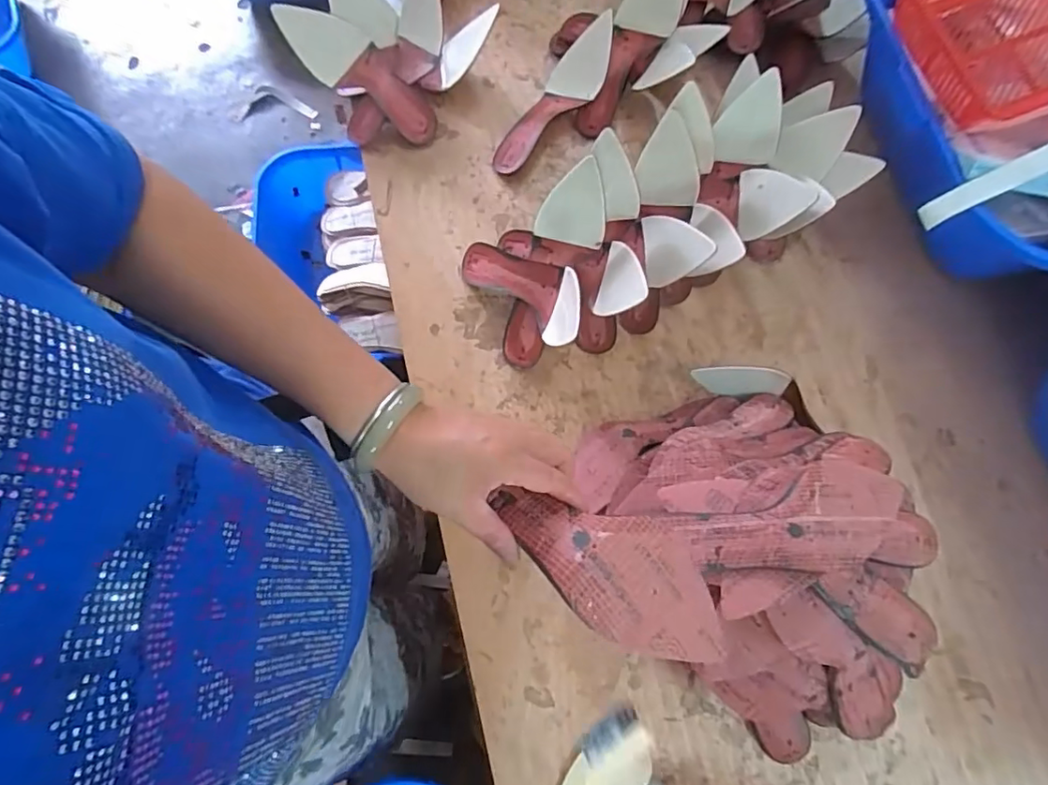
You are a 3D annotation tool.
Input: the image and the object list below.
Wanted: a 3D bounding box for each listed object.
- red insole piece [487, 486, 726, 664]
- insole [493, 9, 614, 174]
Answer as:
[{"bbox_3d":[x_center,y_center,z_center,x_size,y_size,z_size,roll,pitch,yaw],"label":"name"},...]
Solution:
[{"bbox_3d":[0.062,0.119,0.380,0.174,0.041,0.081,32,72,2],"label":"red insole piece"},{"bbox_3d":[0.042,-0.427,0.800,0.088,0.082,0.258,36,73,10],"label":"insole"}]

